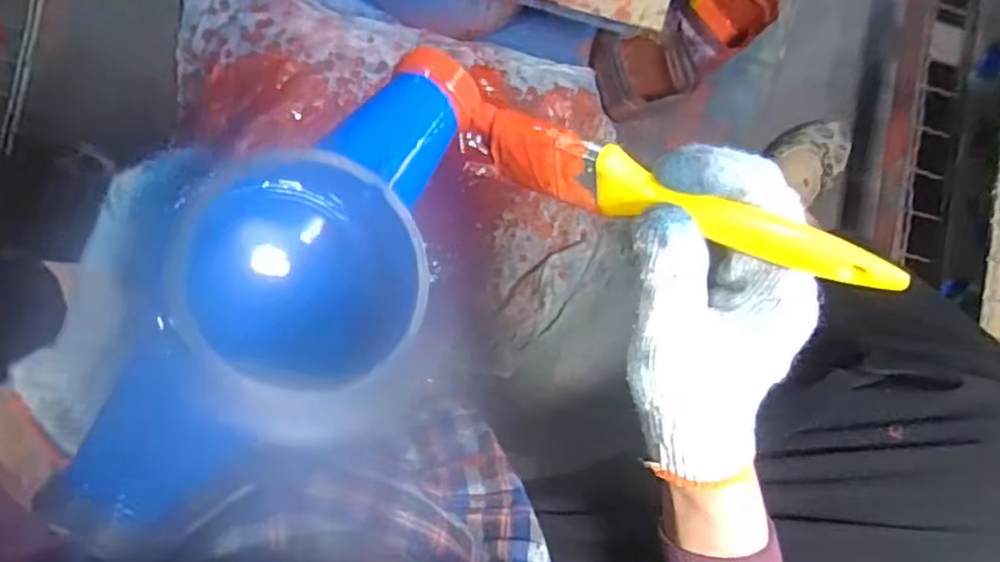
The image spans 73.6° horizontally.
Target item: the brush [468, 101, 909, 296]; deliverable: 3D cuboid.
[{"bbox_3d":[0.062,-0.033,0.265,0.174,0.026,0.023,24,86,22],"label":"brush"}]

